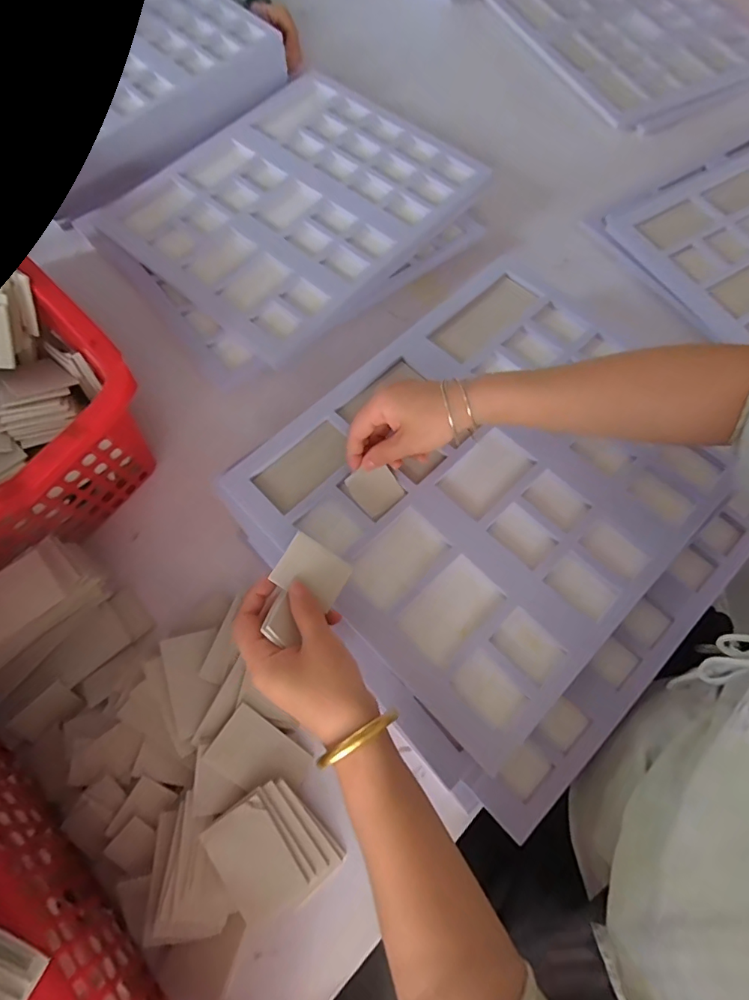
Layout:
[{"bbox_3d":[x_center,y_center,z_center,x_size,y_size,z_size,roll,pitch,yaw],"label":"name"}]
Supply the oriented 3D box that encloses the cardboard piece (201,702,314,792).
[{"bbox_3d":[-0.101,0.227,0.428,0.084,0.004,0.053,41,58,-5],"label":"cardboard piece"}]

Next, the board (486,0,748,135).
[{"bbox_3d":[0.449,-0.826,0.849,0.340,0.030,0.434,-29,71,-11],"label":"board"}]

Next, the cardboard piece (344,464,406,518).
[{"bbox_3d":[0.001,-0.012,0.457,0.043,0.004,0.045,-38,96,-14],"label":"cardboard piece"}]

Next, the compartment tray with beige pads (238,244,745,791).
[{"bbox_3d":[0.118,-0.044,0.479,0.417,0.022,0.356,-43,74,-15],"label":"compartment tray with beige pads"}]

